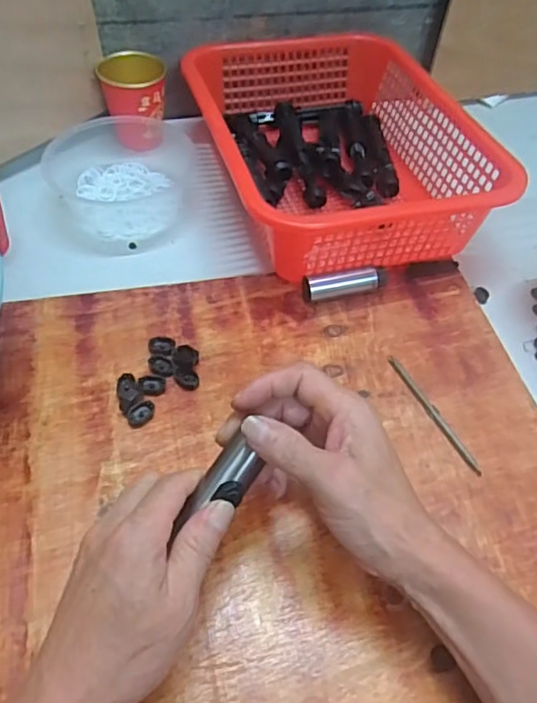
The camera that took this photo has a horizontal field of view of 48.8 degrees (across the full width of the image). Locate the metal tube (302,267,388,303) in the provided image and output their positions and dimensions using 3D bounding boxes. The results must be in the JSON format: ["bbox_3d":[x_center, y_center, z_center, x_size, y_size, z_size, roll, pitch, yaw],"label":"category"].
[{"bbox_3d":[0.068,-0.060,0.527,0.078,0.024,0.022,-7,53,-10],"label":"metal tube"}]

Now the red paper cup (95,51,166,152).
[{"bbox_3d":[-0.146,-0.275,0.653,0.066,0.078,0.067,2,52,-3],"label":"red paper cup"}]

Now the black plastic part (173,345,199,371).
[{"bbox_3d":[-0.067,0.006,0.479,0.021,0.012,0.023,-4,52,-8],"label":"black plastic part"}]

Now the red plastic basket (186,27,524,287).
[{"bbox_3d":[0.062,-0.212,0.612,0.245,0.089,0.320,-12,54,-13],"label":"red plastic basket"}]

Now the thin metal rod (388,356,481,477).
[{"bbox_3d":[0.129,0.046,0.466,0.009,0.005,0.117,-18,55,-18],"label":"thin metal rod"}]

